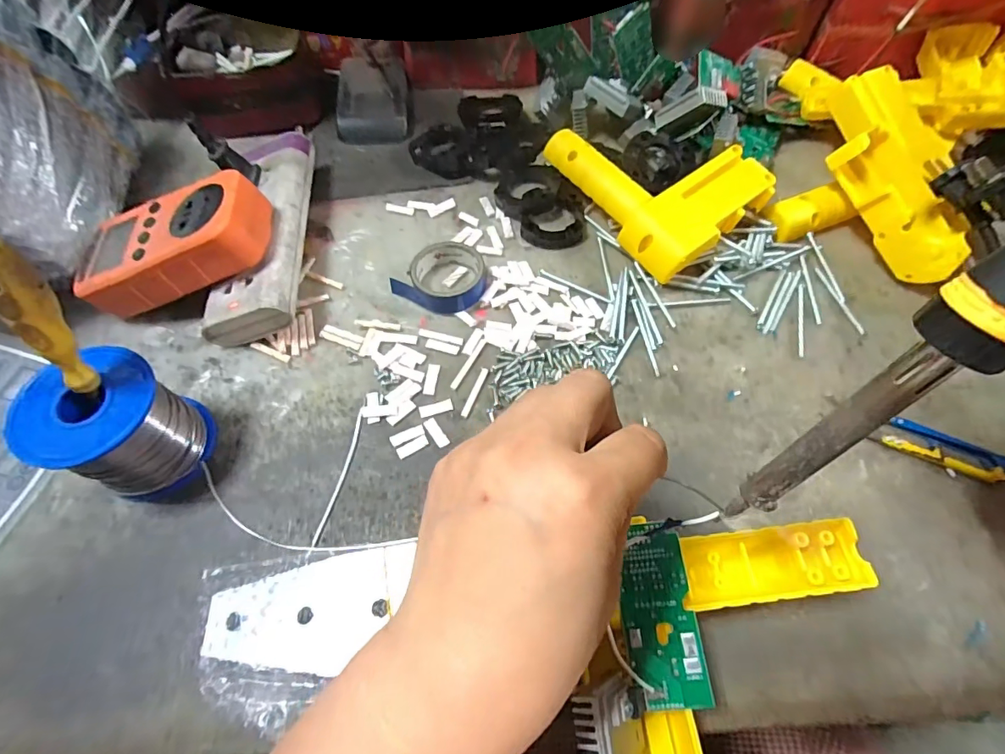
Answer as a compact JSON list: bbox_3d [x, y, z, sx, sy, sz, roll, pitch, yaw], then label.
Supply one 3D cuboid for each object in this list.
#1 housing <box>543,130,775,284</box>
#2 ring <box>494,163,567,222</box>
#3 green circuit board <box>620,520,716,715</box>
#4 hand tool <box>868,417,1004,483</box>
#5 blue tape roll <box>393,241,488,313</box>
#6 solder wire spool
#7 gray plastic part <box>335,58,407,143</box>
[{"bbox_3d":[0.111,-0.152,0.369,0.111,0.038,0.149,-38,69,-18],"label":"housing"},{"bbox_3d":[0.022,-0.150,0.381,0.051,0.017,0.051,0,63,0],"label":"ring"},{"bbox_3d":[0.073,0.108,0.218,0.033,0.006,0.076,-2,70,-1],"label":"green circuit board"},{"bbox_3d":[0.265,0.043,0.286,0.070,0.010,0.023,26,66,12],"label":"hand tool"},{"bbox_3d":[-0.040,-0.071,0.341,0.055,0.019,0.055,0,63,0],"label":"blue tape roll"},{"bbox_3d":[-0.206,0.027,0.258,0.060,0.070,0.062,0,63,0],"label":"solder wire spool"},{"bbox_3d":[-0.119,-0.255,0.435,0.060,0.017,0.098,-5,63,-2],"label":"gray plastic part"}]

